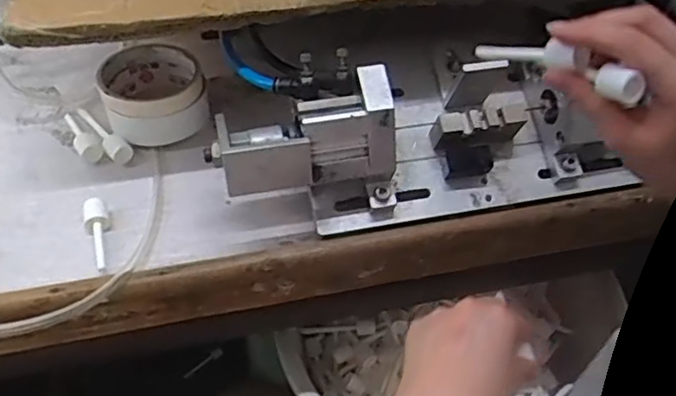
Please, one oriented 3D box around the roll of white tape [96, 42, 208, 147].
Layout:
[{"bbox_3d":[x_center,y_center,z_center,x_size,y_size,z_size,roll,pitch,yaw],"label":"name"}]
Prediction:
[{"bbox_3d":[-0.158,-0.091,0.568,0.083,0.048,0.085,2,52,-2],"label":"roll of white tape"}]

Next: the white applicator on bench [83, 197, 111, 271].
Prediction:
[{"bbox_3d":[-0.183,0.029,0.496,0.019,0.016,0.065,-12,54,-12],"label":"white applicator on bench"}]

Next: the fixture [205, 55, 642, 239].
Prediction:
[{"bbox_3d":[0.068,-0.049,0.517,0.324,0.107,0.115,-10,54,-10],"label":"fixture"}]

